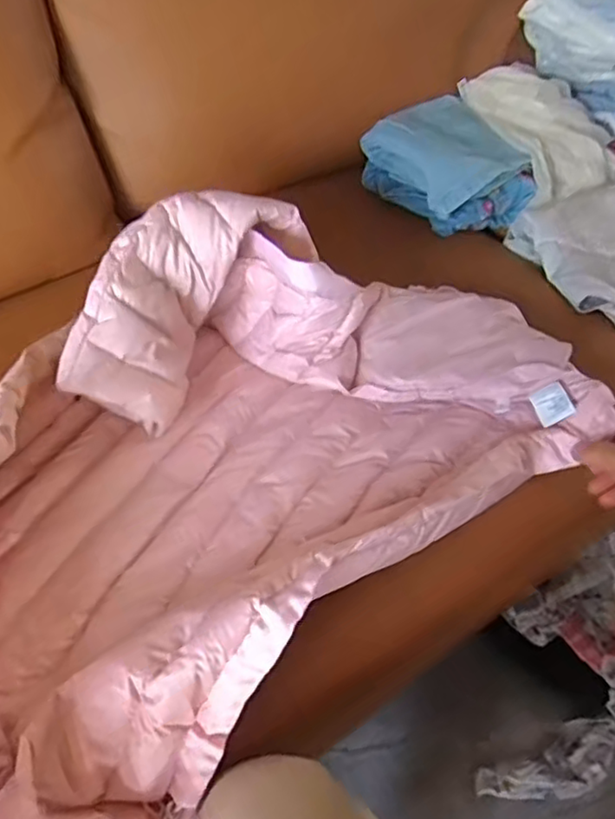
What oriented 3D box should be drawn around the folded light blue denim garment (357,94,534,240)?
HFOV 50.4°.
[{"bbox_3d":[0.182,-0.311,0.831,0.162,0.088,0.199,-23,51,-17],"label":"folded light blue denim garment"}]

